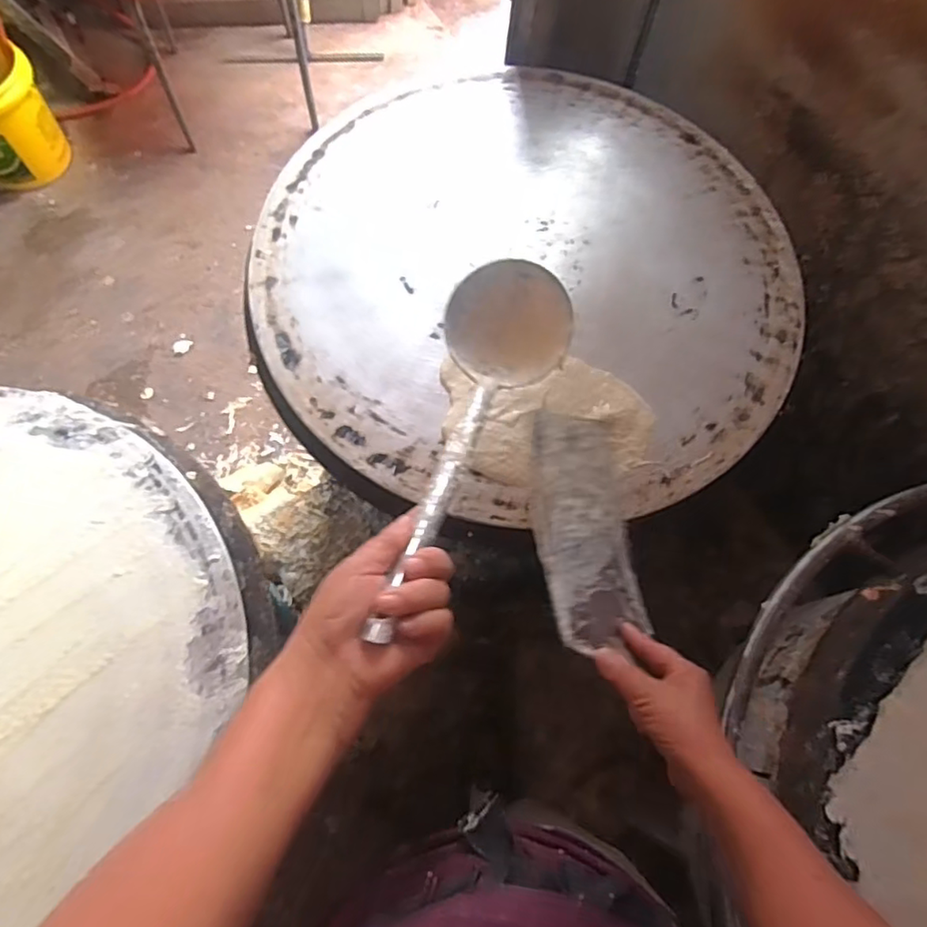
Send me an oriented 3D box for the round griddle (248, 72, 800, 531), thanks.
[{"bbox_3d":[0.075,-0.225,0.692,0.605,0.017,0.597,1,70,-2],"label":"round griddle"}]

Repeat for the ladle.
[{"bbox_3d":[0.006,-0.020,0.455,0.101,0.065,0.326,16,58,3],"label":"ladle"}]

